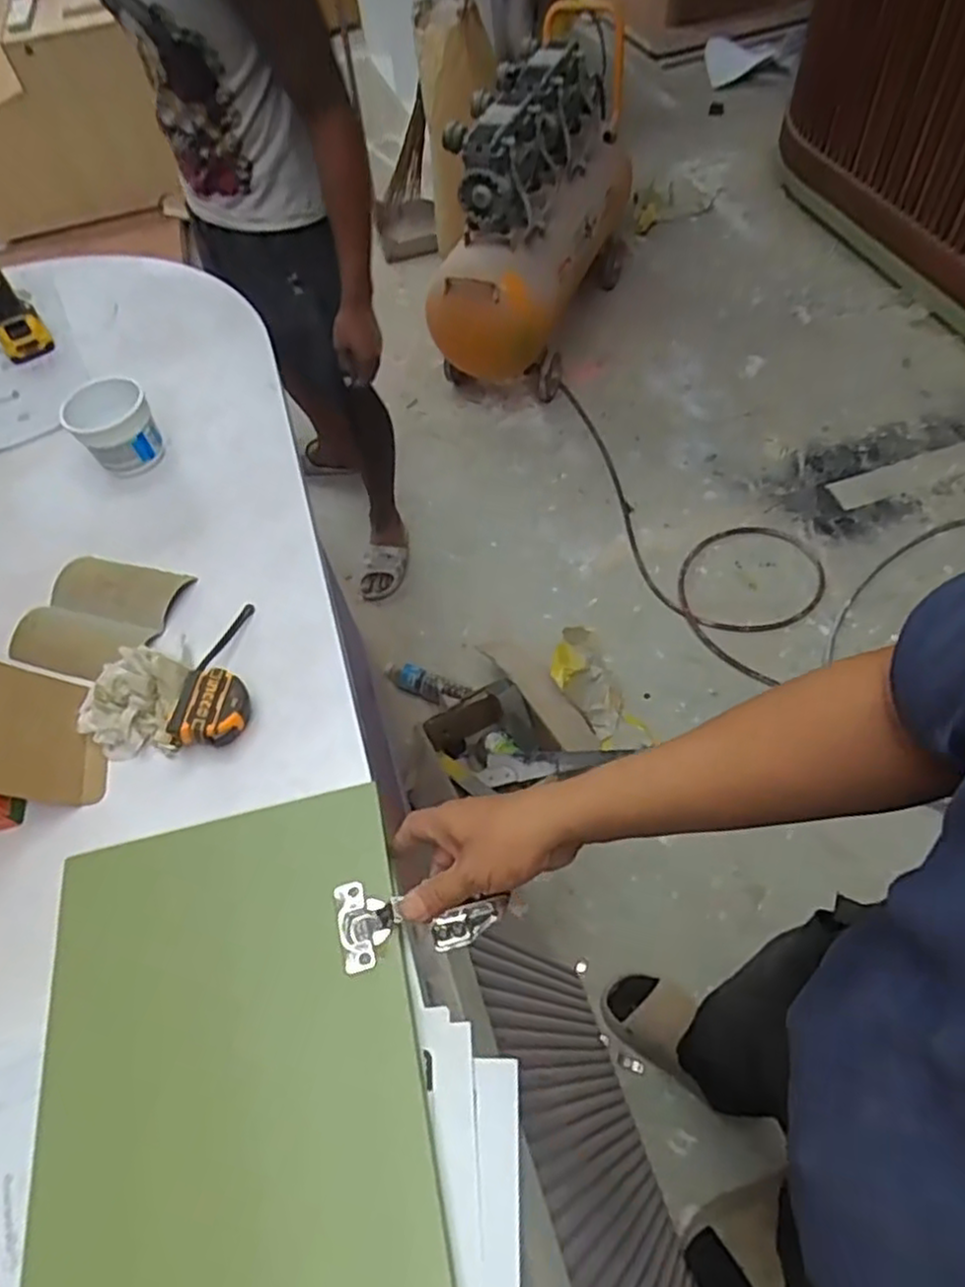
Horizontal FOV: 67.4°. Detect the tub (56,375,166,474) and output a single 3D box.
[{"bbox_3d":[-0.417,-0.244,0.828,0.088,0.080,0.076,-28,58,-14],"label":"tub"}]

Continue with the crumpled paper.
[{"bbox_3d":[-0.311,0.049,0.647,0.096,0.044,0.100,-2,56,3],"label":"crumpled paper"}]

